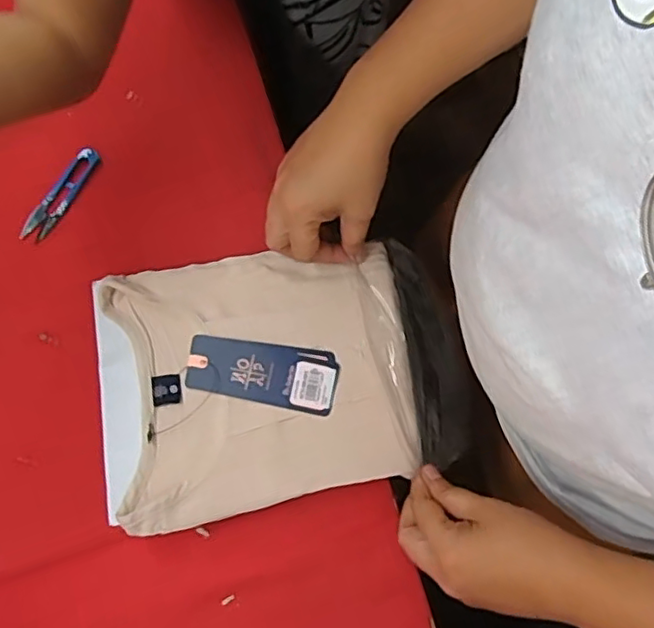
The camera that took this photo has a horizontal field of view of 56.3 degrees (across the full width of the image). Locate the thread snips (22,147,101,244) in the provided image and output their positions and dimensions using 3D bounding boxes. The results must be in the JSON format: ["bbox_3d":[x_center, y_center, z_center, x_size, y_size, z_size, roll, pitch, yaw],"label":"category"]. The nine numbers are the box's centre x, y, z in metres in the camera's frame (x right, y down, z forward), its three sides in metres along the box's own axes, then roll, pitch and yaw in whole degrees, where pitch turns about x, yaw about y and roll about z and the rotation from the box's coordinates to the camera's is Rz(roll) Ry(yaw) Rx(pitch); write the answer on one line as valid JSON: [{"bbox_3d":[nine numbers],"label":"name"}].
[{"bbox_3d":[-0.250,-0.114,0.575,0.023,0.007,0.103,30,77,7],"label":"thread snips"}]

